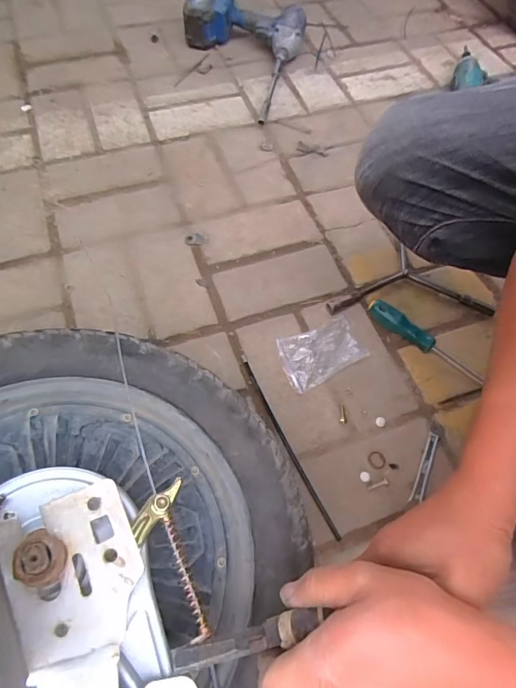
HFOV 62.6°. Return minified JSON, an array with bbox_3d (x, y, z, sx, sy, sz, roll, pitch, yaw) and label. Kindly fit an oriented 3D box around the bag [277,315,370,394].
[{"bbox_3d":[0.083,0.009,0.563,0.108,0.020,0.072,-23,66,-13],"label":"bag"}]

